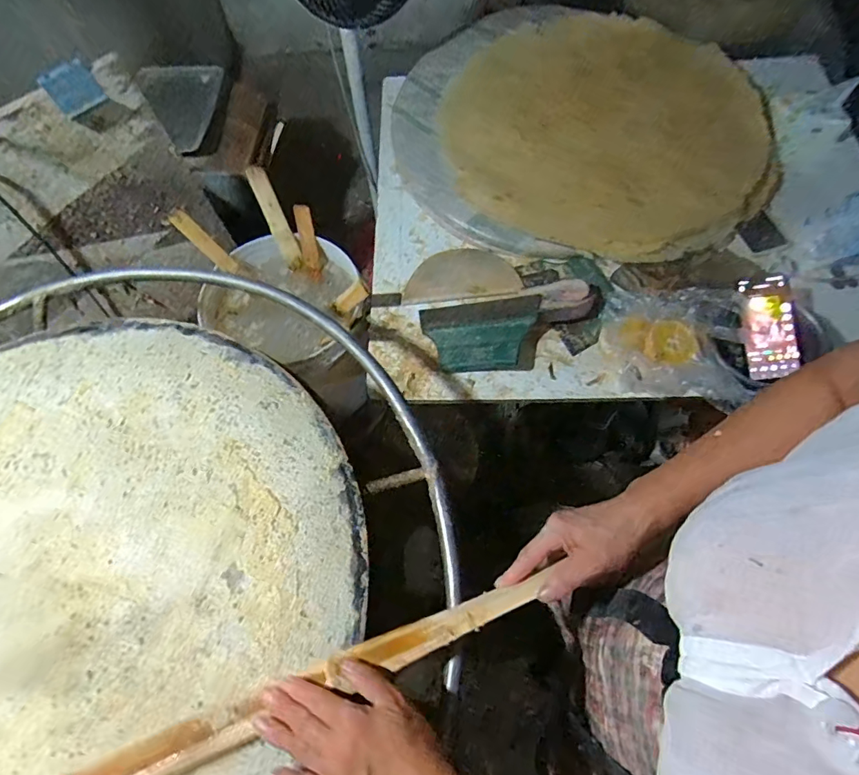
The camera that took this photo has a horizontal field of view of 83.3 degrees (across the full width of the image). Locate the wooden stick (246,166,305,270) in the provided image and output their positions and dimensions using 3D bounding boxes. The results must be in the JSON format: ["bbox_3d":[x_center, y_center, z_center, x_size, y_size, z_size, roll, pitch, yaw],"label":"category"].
[{"bbox_3d":[-0.278,-0.305,0.879,0.033,0.181,0.015,-24,33,-8],"label":"wooden stick"}]

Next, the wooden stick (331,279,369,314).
[{"bbox_3d":[-0.143,-0.158,0.860,0.075,0.015,0.028,-33,65,22],"label":"wooden stick"}]

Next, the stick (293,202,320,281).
[{"bbox_3d":[-0.224,-0.269,0.897,0.030,0.132,0.012,-7,29,-1],"label":"stick"}]

